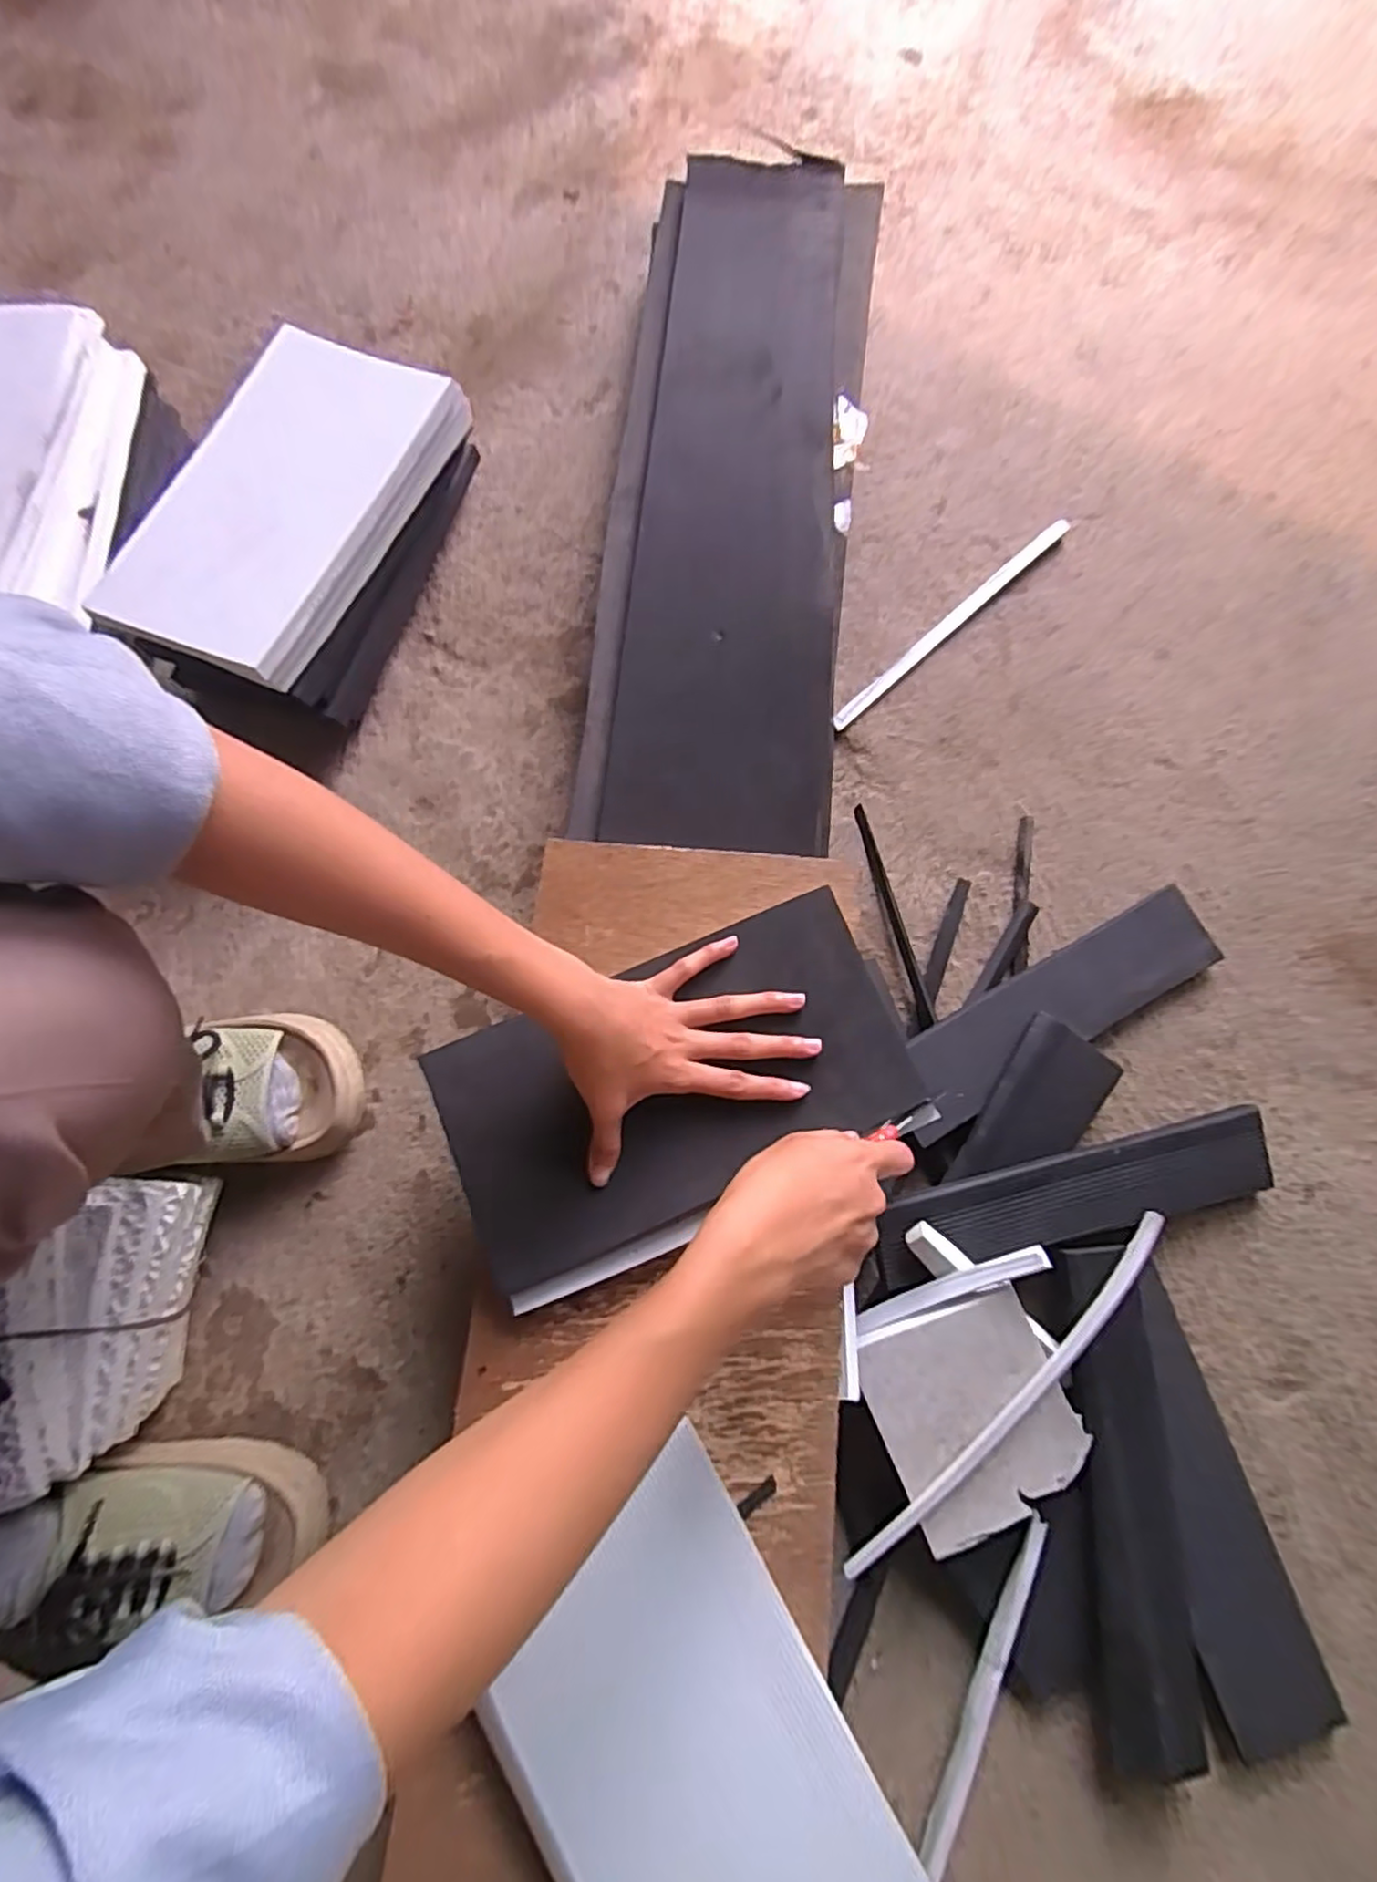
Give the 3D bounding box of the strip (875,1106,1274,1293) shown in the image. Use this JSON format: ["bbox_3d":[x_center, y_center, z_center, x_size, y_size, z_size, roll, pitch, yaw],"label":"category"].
[{"bbox_3d":[0.260,0.170,0.459,0.277,0.015,0.055,-11,83,-7],"label":"strip"}]

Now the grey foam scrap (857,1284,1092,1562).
[{"bbox_3d":[0.173,0.287,0.421,0.111,0.016,0.116,-24,82,0],"label":"grey foam scrap"}]

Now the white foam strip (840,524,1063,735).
[{"bbox_3d":[0.227,-0.276,0.597,0.283,0.011,0.014,-41,79,-9],"label":"white foam strip"}]

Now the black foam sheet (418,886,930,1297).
[{"bbox_3d":[-0.009,0.086,0.431,0.282,0.011,0.151,-25,77,-4],"label":"black foam sheet"}]

